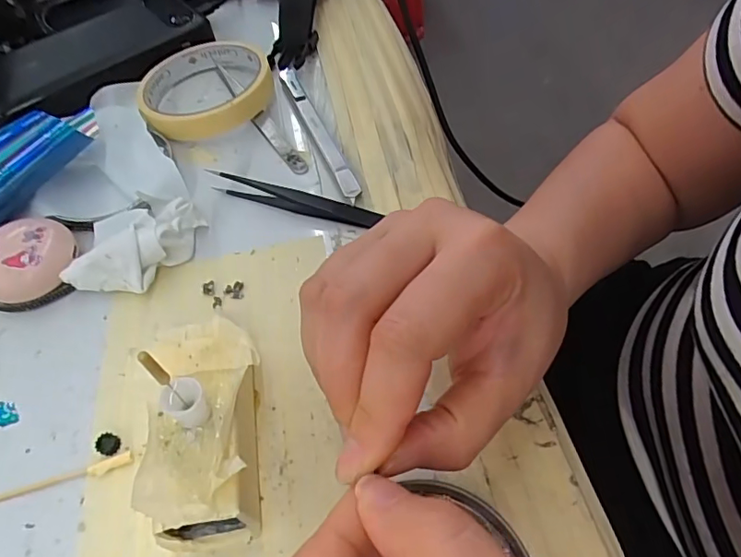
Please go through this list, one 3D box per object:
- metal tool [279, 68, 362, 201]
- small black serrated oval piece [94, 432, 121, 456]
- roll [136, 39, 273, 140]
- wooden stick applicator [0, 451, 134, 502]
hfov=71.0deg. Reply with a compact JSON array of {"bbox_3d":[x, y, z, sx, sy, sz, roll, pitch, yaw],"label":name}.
[{"bbox_3d":[-0.034,-0.094,0.325,0.012,0.009,0.126,-21,57,-11],"label":"metal tool"},{"bbox_3d":[-0.111,0.070,0.220,0.009,0.005,0.009,13,57,12],"label":"small black serrated oval piece"},{"bbox_3d":[-0.110,-0.130,0.348,0.086,0.021,0.086,-2,55,2],"label":"roll"},{"bbox_3d":[-0.128,0.083,0.214,0.060,0.004,0.006,-17,56,-8],"label":"wooden stick applicator"}]

